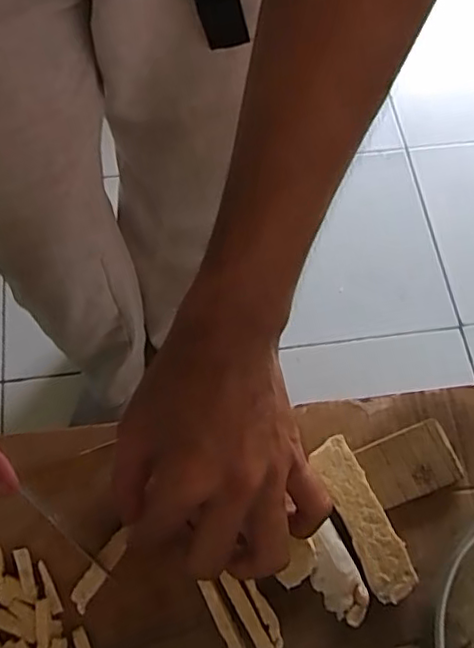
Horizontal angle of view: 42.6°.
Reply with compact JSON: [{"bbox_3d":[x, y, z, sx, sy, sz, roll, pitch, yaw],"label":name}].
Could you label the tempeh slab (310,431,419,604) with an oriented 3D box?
[{"bbox_3d":[0.070,0.108,0.340,0.025,0.014,0.089,-21,68,-11],"label":"tempeh slab"}]

